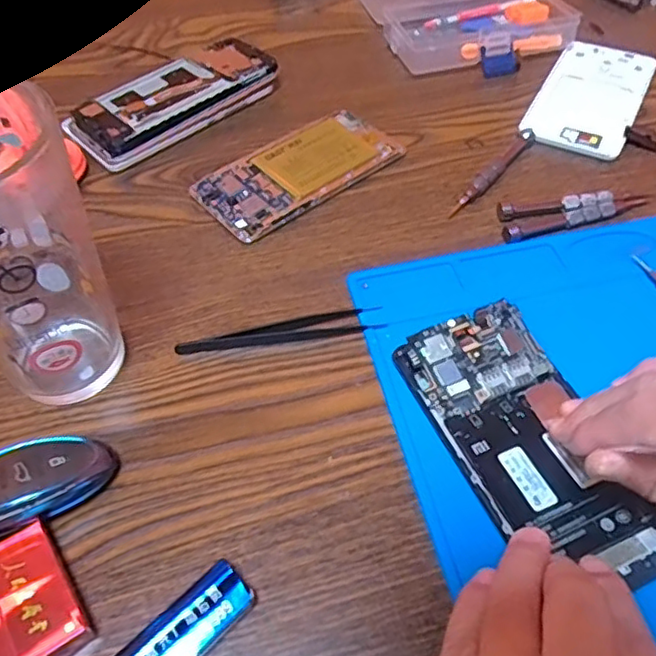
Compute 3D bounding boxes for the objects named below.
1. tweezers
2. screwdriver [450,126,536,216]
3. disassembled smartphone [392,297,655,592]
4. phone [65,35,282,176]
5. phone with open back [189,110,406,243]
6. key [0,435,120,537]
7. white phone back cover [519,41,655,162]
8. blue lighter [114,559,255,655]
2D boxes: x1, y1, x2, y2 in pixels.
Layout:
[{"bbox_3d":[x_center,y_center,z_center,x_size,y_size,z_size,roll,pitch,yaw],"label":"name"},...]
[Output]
[{"bbox_3d":[-0.027,0.001,0.349,0.111,0.005,0.016,-7,52,-3],"label":"tweezers"},{"bbox_3d":[0.113,-0.107,0.425,0.011,0.011,0.098,32,60,24],"label":"screwdriver"},{"bbox_3d":[0.097,0.053,0.297,0.073,0.011,0.146,-25,60,-16],"label":"disassembled smartphone"},{"bbox_3d":[-0.123,-0.179,0.483,0.156,0.022,0.086,-35,58,-23],"label":"phone"},{"bbox_3d":[-0.020,-0.111,0.433,0.141,0.011,0.068,-33,58,-22],"label":"phone with open back"},{"bbox_3d":[-0.140,0.074,0.282,0.082,0.027,0.032,-20,54,-13],"label":"key"},{"bbox_3d":[0.202,-0.179,0.479,0.073,0.006,0.145,22,56,19],"label":"white phone back cover"},{"bbox_3d":[-0.063,0.124,0.247,0.072,0.015,0.025,-39,60,-25],"label":"blue lighter"}]

